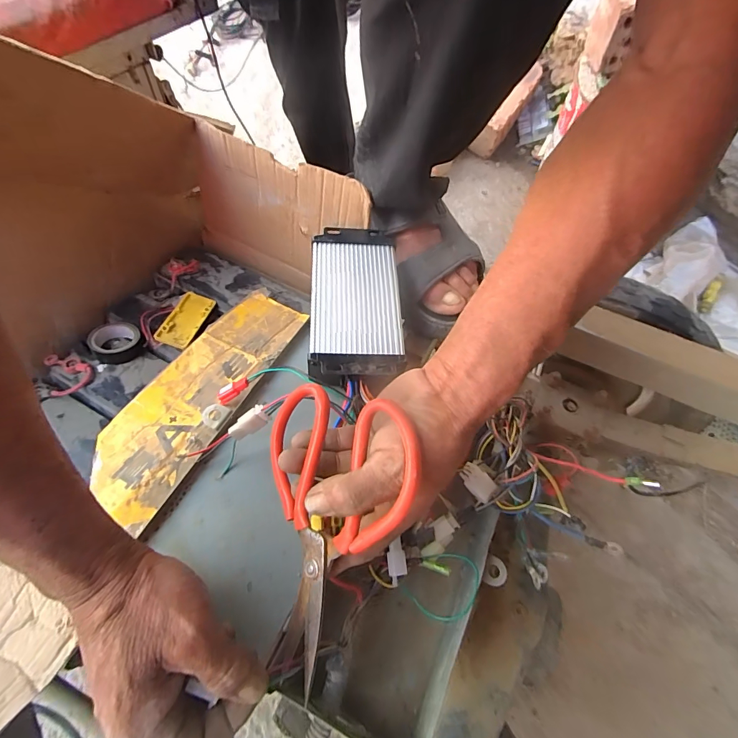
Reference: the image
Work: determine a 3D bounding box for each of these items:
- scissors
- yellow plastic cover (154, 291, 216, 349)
[{"bbox_3d":[-0.017,0.097,0.261,0.125,0.013,0.184,-16,72,37],"label":"scissors"},{"bbox_3d":[-0.214,-0.058,0.468,0.039,0.006,0.078,19,52,-6],"label":"yellow plastic cover"}]

